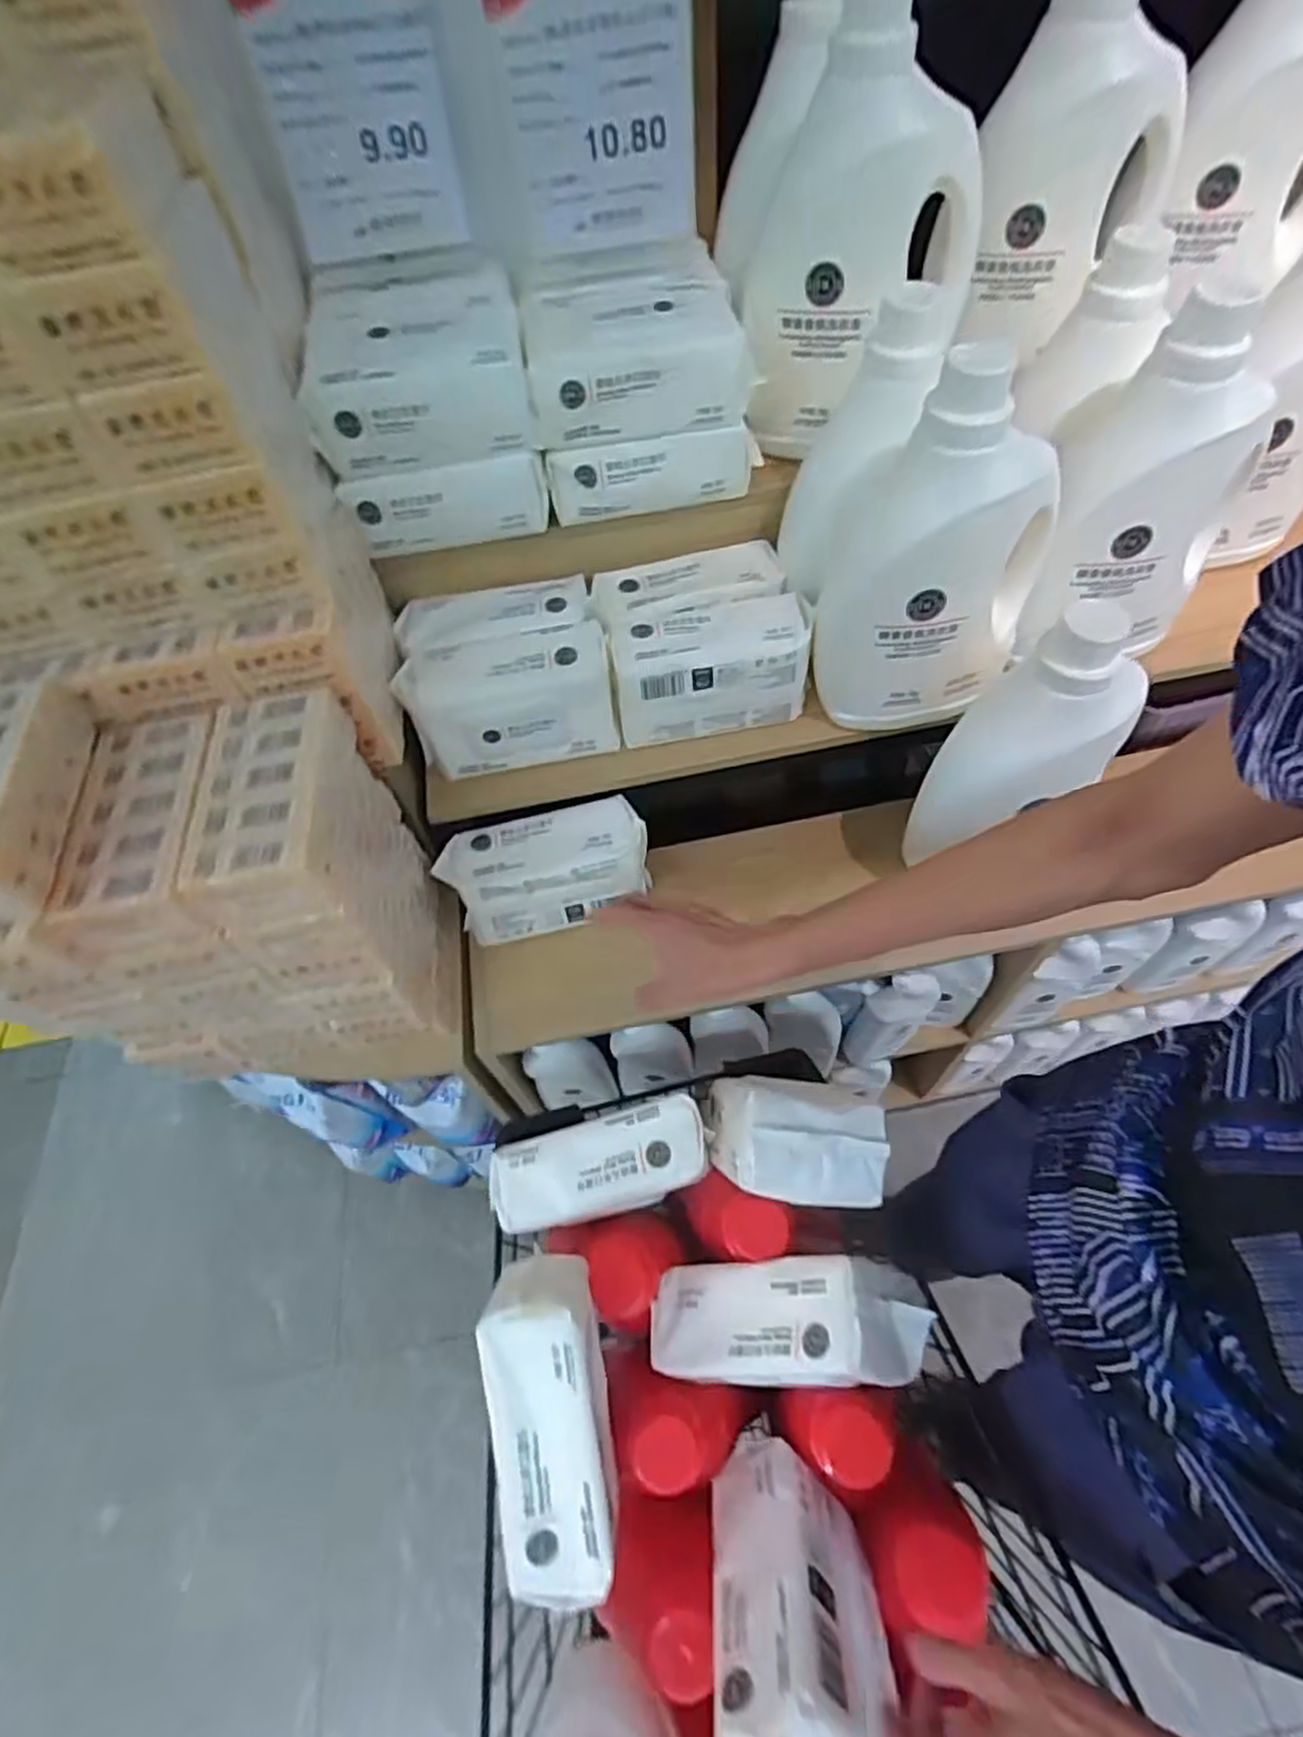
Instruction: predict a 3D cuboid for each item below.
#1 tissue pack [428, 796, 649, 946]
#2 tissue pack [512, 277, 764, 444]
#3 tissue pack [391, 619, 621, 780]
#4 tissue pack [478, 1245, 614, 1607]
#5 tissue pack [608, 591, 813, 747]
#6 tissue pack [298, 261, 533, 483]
[{"bbox_3d":[-0.107,0.004,0.777,0.201,0.099,0.081,-12,57,-4],"label":"tissue pack"},{"bbox_3d":[-0.014,-0.451,0.660,0.189,0.071,0.134,-11,57,-4],"label":"tissue pack"},{"bbox_3d":[-0.134,-0.161,0.725,0.195,0.097,0.083,-8,57,-2],"label":"tissue pack"},{"bbox_3d":[-0.070,0.398,0.543,0.078,0.096,0.197,-10,73,-3],"label":"tissue pack"},{"bbox_3d":[0.058,-0.192,0.731,0.192,0.095,0.082,-10,57,-3],"label":"tissue pack"},{"bbox_3d":[-0.201,-0.438,0.655,0.175,0.079,0.181,-9,57,-2],"label":"tissue pack"}]

